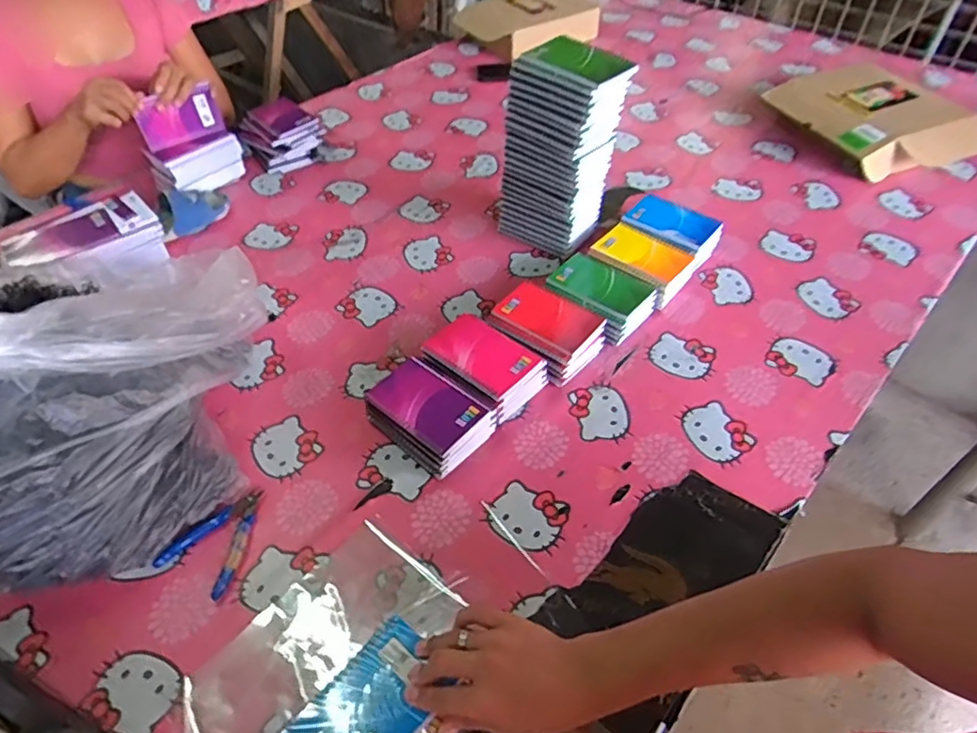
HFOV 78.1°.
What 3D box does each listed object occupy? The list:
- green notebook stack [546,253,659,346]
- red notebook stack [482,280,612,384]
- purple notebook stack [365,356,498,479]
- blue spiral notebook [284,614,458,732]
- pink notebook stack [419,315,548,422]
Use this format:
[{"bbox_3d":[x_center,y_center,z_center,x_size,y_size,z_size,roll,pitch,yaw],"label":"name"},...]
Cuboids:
[{"bbox_3d":[0.160,-0.099,0.847,0.102,0.050,0.139,-35,57,-26],"label":"green notebook stack"},{"bbox_3d":[0.079,-0.049,0.806,0.138,0.052,0.105,31,56,25],"label":"red notebook stack"},{"bbox_3d":[-0.068,0.056,0.710,0.138,0.060,0.097,31,56,25],"label":"purple notebook stack"},{"bbox_3d":[-0.092,0.282,0.488,0.091,0.011,0.129,32,56,26],"label":"blue spiral notebook"},{"bbox_3d":[-0.002,-0.002,0.759,0.141,0.059,0.099,35,58,28],"label":"pink notebook stack"}]

